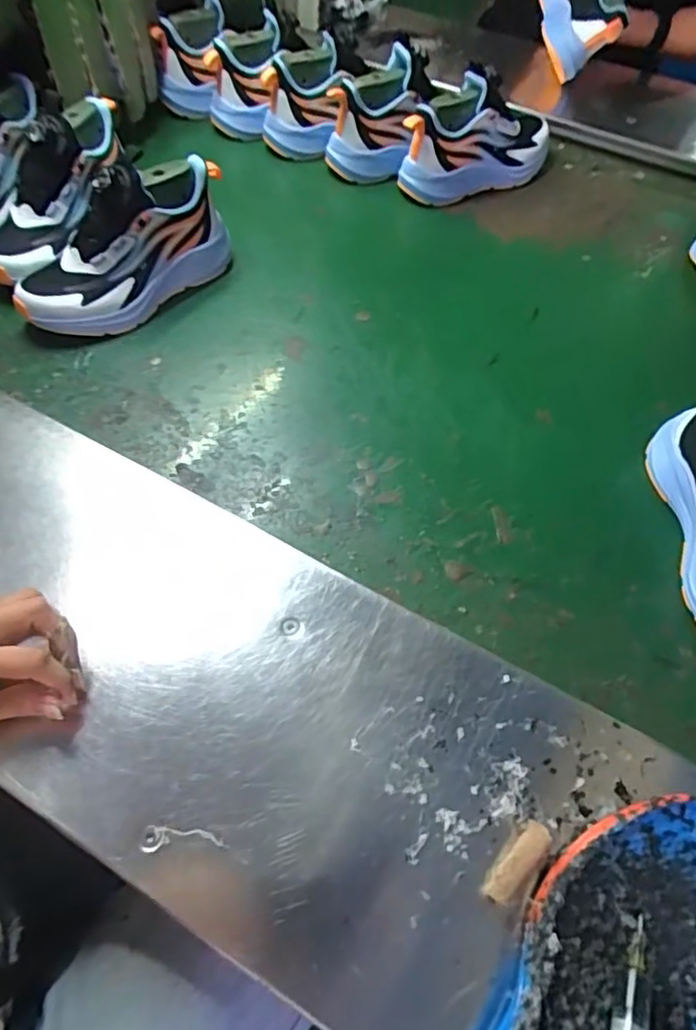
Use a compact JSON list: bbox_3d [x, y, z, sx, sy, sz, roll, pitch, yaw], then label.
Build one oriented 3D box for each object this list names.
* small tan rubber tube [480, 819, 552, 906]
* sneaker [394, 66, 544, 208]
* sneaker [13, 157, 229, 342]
[{"bbox_3d":[0.099,0.205,0.352,0.017,0.011,0.052,39,77,20],"label":"small tan rubber tube"},{"bbox_3d":[0.179,-0.481,0.763,0.230,0.118,0.082,-33,65,-22],"label":"sneaker"},{"bbox_3d":[-0.233,-0.282,0.623,0.093,0.115,0.232,34,62,18],"label":"sneaker"}]

